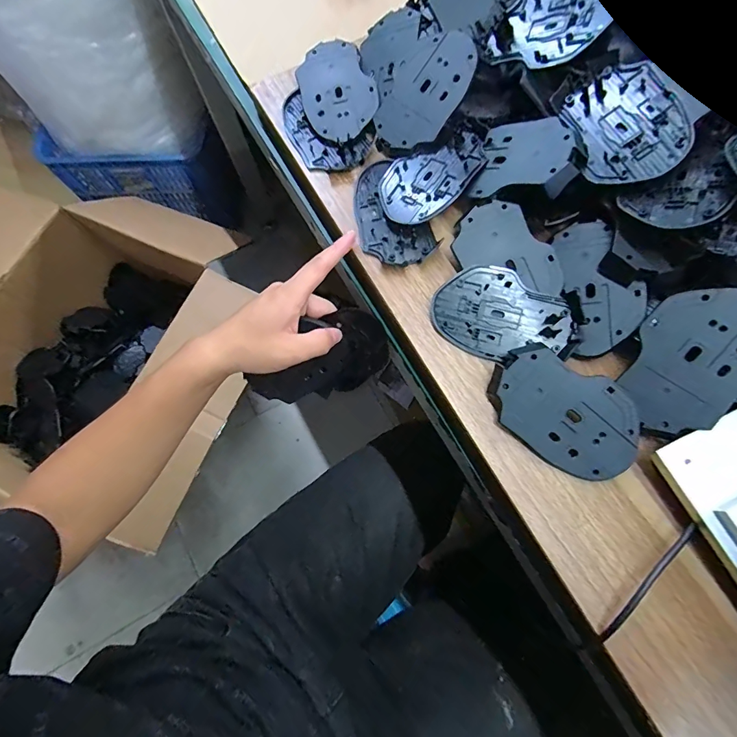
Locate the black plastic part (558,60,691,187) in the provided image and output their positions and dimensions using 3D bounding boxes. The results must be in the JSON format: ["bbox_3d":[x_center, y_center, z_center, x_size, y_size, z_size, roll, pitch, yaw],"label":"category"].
[{"bbox_3d":[0.198,-0.189,0.320,0.066,0.006,0.100,-21,69,27],"label":"black plastic part"}]

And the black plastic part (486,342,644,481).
[{"bbox_3d":[0.147,0.034,0.312,0.112,0.009,0.073,29,93,6],"label":"black plastic part"}]

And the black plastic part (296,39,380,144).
[{"bbox_3d":[-0.031,-0.270,0.403,0.070,0.005,0.103,-27,82,4],"label":"black plastic part"}]

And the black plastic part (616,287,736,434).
[{"bbox_3d":[0.231,-0.006,0.293,0.070,0.006,0.105,25,97,24],"label":"black plastic part"}]

